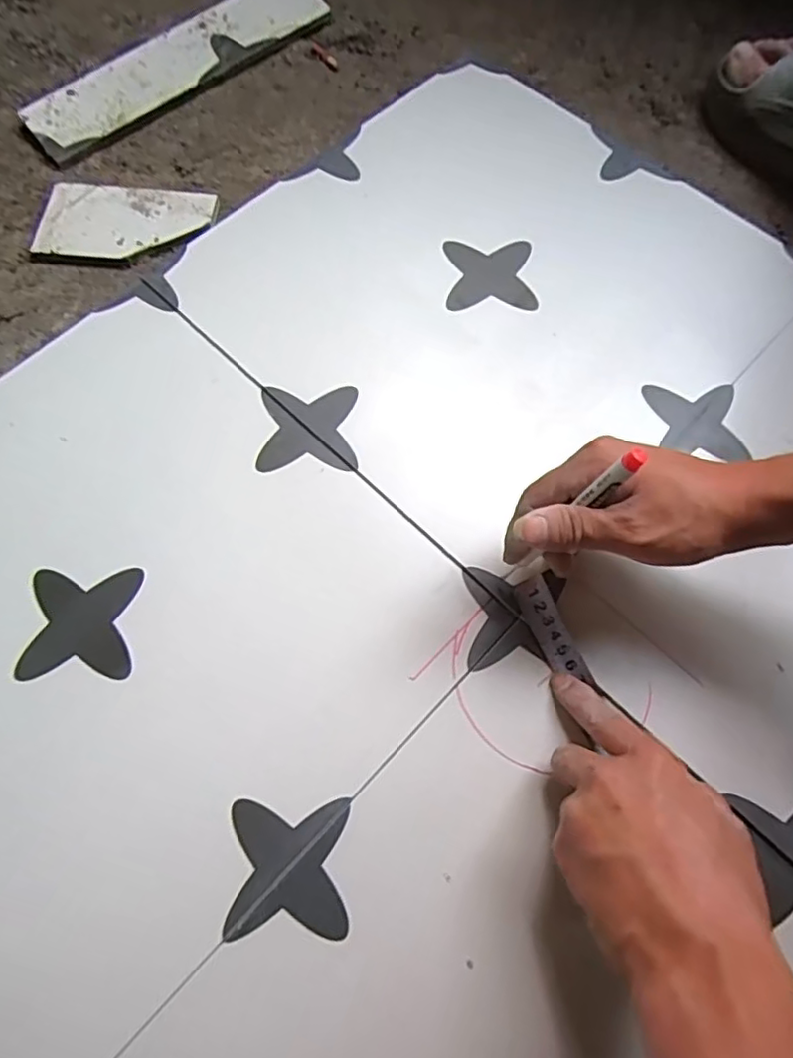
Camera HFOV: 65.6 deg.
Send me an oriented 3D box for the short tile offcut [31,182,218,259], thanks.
[{"bbox_3d":[-0.227,-0.261,0.520,0.141,0.009,0.077,-1,69,0],"label":"short tile offcut"}]

